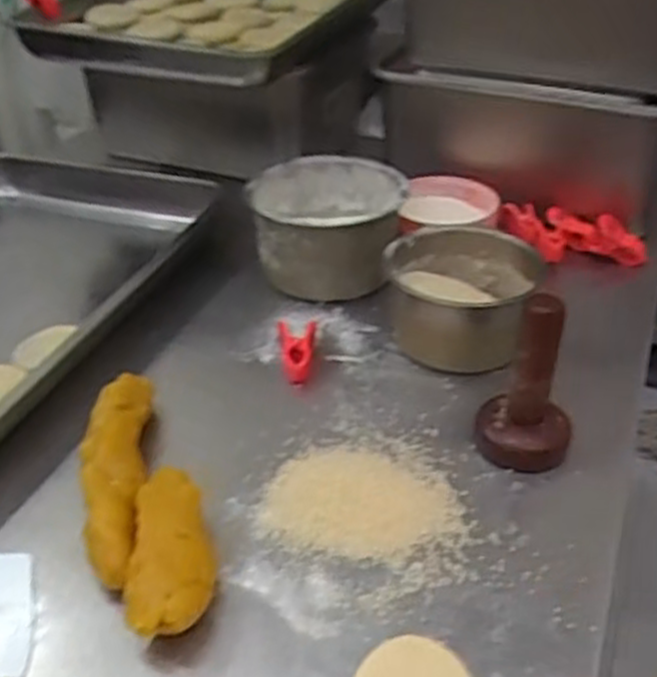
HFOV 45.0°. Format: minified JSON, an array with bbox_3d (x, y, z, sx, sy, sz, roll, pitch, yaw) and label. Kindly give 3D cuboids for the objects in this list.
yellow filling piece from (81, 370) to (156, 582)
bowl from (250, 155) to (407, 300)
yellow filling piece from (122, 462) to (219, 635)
[{"bbox_3d":[-0.147,0.089,0.546,0.042,0.036,0.183,-6,36,-6],"label":"yellow filling piece"},{"bbox_3d":[-0.003,-0.110,0.779,0.143,0.086,0.143,-1,36,1],"label":"bowl"},{"bbox_3d":[-0.093,0.132,0.484,0.051,0.046,0.117,-4,36,-3],"label":"yellow filling piece"}]

